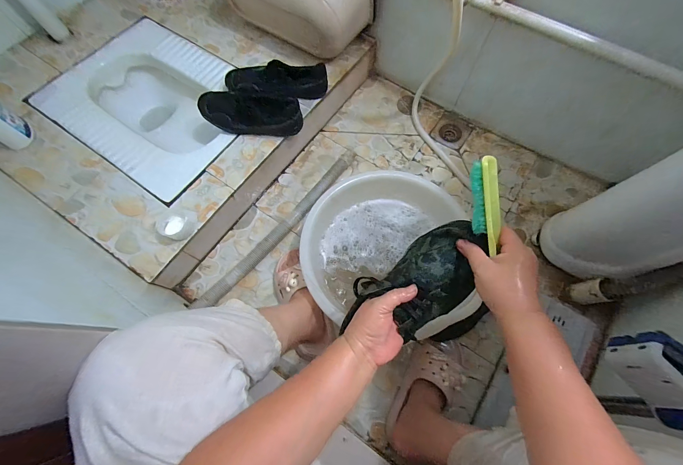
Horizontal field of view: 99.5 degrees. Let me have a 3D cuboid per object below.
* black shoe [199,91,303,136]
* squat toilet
[{"bbox_3d":[-0.226,-0.310,0.715,0.255,0.070,0.098,6,69,2],"label":"black shoe"},{"bbox_3d":[-0.508,-0.334,0.868,0.528,0.204,0.408,31,73,11],"label":"squat toilet"}]

